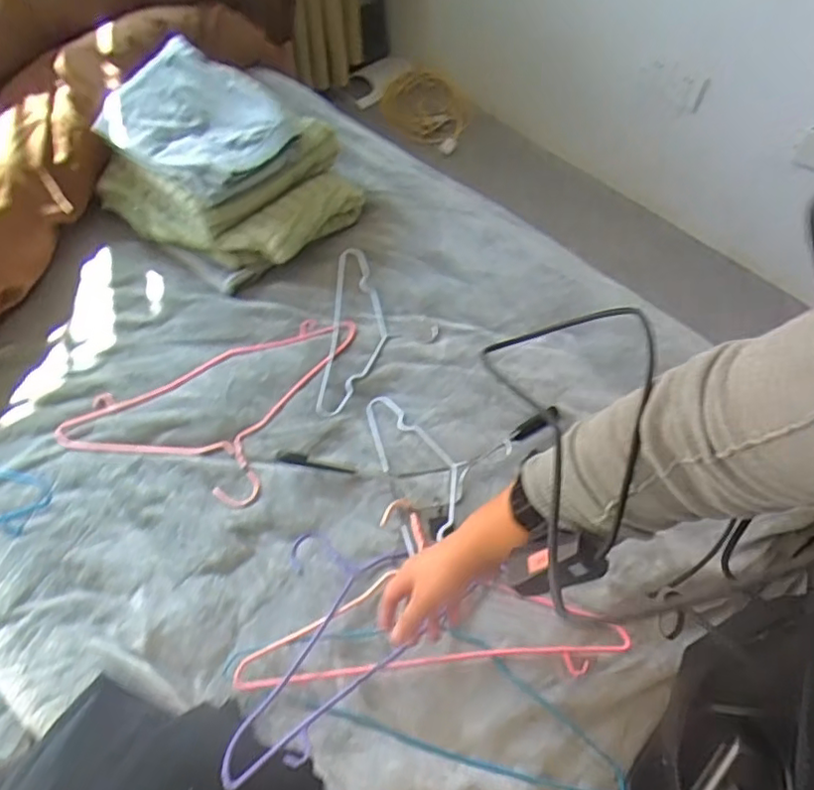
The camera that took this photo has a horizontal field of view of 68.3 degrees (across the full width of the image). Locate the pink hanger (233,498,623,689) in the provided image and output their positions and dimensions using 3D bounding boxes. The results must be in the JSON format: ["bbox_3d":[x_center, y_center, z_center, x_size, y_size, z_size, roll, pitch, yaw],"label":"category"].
[{"bbox_3d":[0.015,0.216,0.713,0.419,0.021,0.192,-6,59,-3],"label":"pink hanger"}]

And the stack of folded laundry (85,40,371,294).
[{"bbox_3d":[-0.304,-0.374,0.977,0.394,0.159,0.296,31,67,15],"label":"stack of folded laundry"}]

